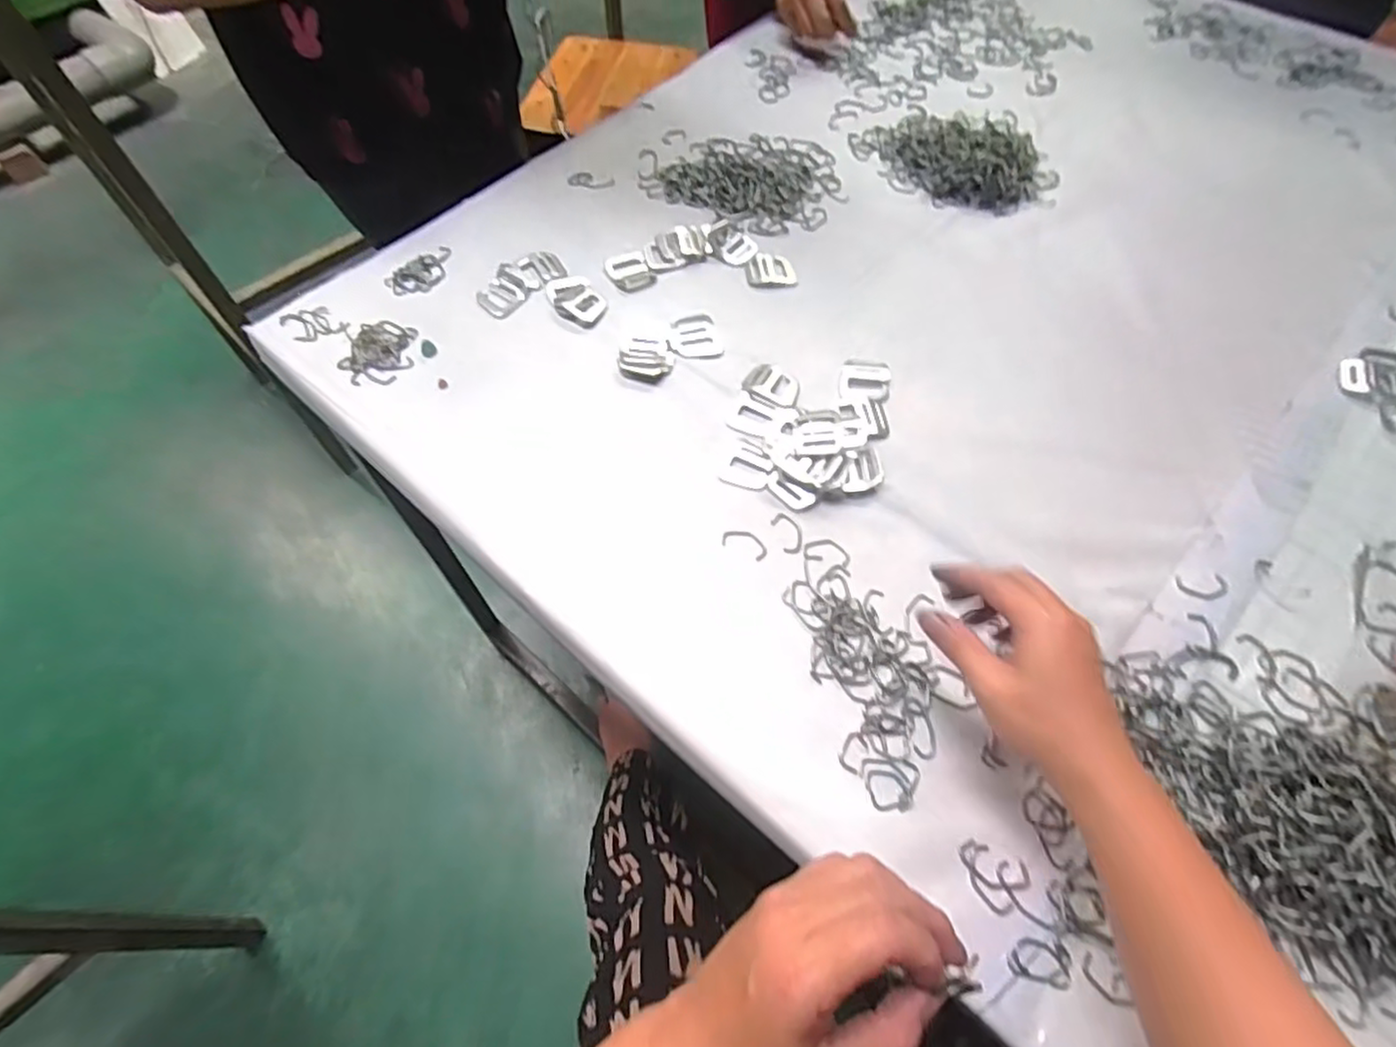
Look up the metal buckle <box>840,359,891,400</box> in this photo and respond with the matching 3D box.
[{"bbox_3d":[0.142,-0.123,0.577,0.041,0.004,0.042,5,59,4],"label":"metal buckle"}]

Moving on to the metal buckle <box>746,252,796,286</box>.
[{"bbox_3d":[0.068,-0.244,0.651,0.044,0.004,0.045,-6,59,-3],"label":"metal buckle"}]

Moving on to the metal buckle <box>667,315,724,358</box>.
[{"bbox_3d":[-0.004,-0.167,0.606,0.045,0.004,0.050,-7,59,-4],"label":"metal buckle"}]

